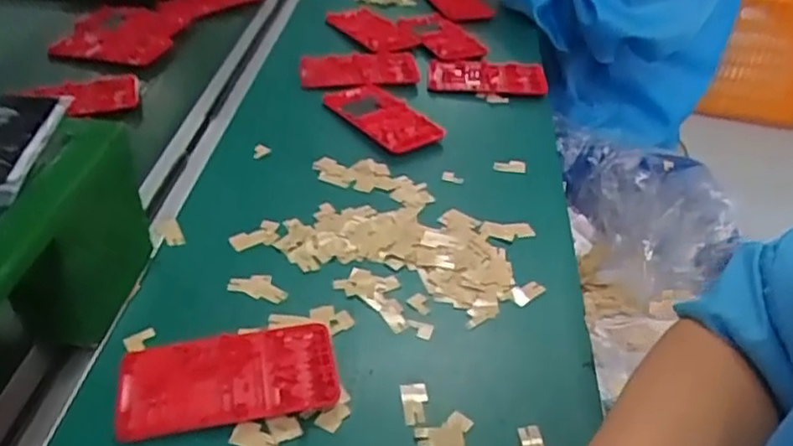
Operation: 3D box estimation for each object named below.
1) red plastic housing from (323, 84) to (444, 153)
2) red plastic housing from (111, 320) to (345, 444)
[{"bbox_3d":[-0.016,-0.108,0.658,0.063,0.013,0.133,-21,45,-30],"label":"red plastic housing"},{"bbox_3d":[-0.099,0.090,0.396,0.122,0.015,0.062,-6,40,-14],"label":"red plastic housing"}]

